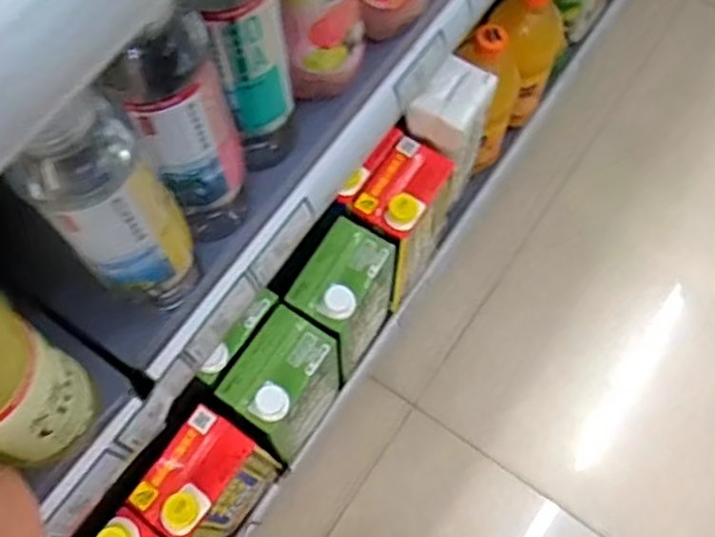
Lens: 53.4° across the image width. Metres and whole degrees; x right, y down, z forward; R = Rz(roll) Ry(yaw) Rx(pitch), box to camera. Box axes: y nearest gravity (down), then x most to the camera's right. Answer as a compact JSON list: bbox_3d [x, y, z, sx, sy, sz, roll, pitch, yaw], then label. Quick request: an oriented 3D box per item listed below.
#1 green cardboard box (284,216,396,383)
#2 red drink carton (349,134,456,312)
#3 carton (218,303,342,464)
[{"bbox_3d":[-0.014,0.035,0.678,0.062,0.193,0.097,31,71,11],"label":"green cardboard box"},{"bbox_3d":[0.043,-0.044,0.706,0.070,0.180,0.103,32,71,11],"label":"red drink carton"},{"bbox_3d":[-0.064,0.108,0.633,0.068,0.158,0.097,32,71,11],"label":"carton"}]

